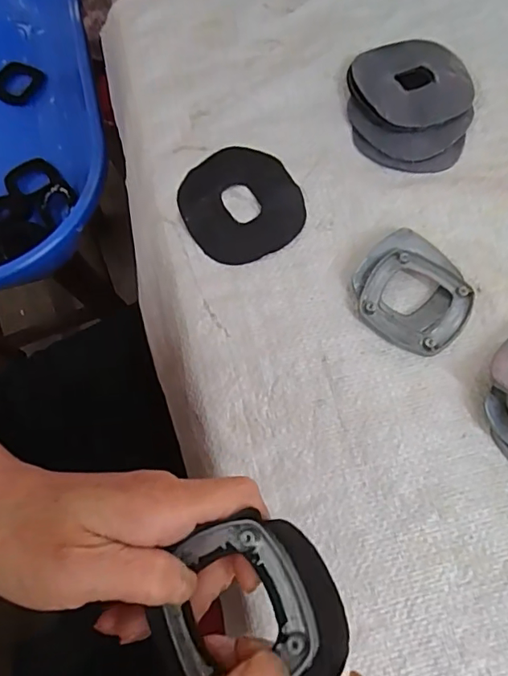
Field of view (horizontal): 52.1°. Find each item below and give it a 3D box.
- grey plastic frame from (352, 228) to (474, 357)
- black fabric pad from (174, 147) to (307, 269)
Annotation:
[{"bbox_3d":[0.100,-0.030,0.318,0.070,0.011,0.072,43,77,14],"label":"grey plastic frame"},{"bbox_3d":[-0.009,-0.089,0.342,0.076,0.004,0.080,-25,76,-9],"label":"black fabric pad"}]

